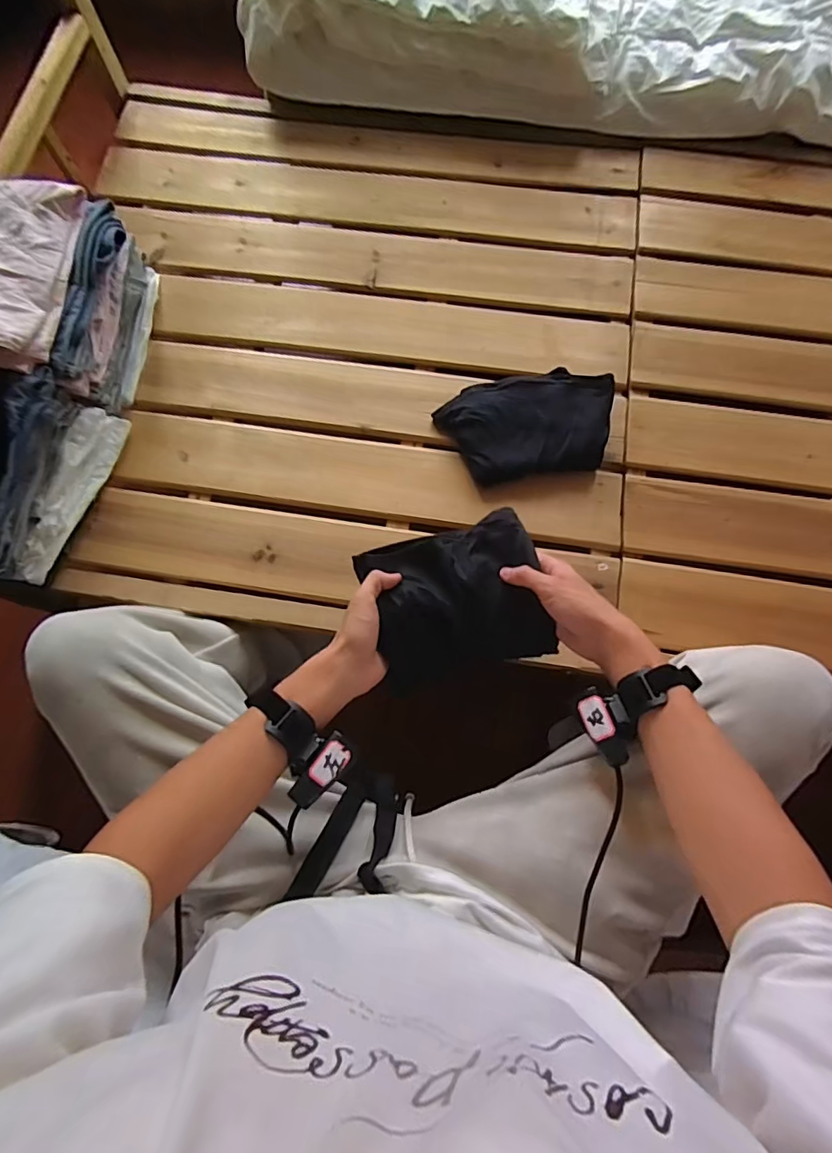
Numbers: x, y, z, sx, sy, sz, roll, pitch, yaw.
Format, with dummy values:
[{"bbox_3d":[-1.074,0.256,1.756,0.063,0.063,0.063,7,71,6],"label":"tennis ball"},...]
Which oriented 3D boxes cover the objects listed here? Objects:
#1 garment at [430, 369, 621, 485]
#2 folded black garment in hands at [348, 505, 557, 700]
[{"bbox_3d":[0.170,-0.228,0.803,0.250,0.051,0.166,-11,68,-2],"label":"garment"},{"bbox_3d":[0.046,0.028,0.599,0.190,0.034,0.165,-17,88,-1],"label":"folded black garment in hands"}]

